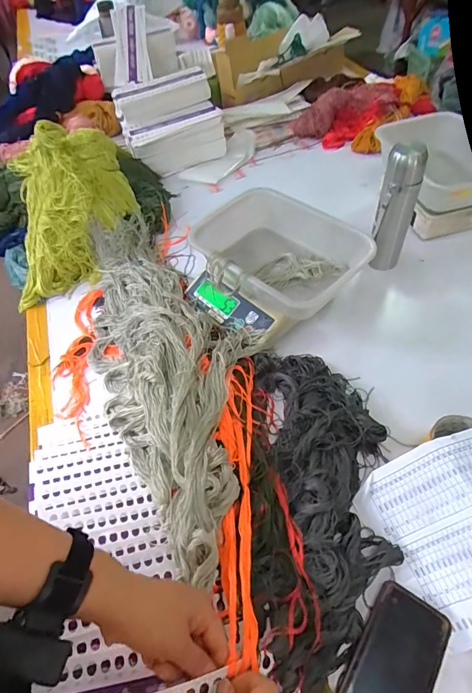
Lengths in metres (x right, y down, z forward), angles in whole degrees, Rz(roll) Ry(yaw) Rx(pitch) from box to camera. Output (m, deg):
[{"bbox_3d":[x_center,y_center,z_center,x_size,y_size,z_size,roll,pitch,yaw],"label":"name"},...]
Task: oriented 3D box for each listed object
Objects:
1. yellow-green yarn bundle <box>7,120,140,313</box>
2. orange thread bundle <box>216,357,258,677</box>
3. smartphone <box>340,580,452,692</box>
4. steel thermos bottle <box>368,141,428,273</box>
[{"bbox_3d":[-0.372,-0.308,0.867,0.271,0.108,0.455,1,73,6],"label":"yellow-green yarn bundle"},{"bbox_3d":[0.001,0.175,0.528,0.048,0.035,0.385,-3,47,4],"label":"orange thread bundle"},{"bbox_3d":[0.167,0.352,0.429,0.078,0.018,0.164,27,59,23],"label":"smartphone"},{"bbox_3d":[0.289,-0.243,0.741,0.067,0.242,0.054,16,55,16],"label":"steel thermos bottle"}]

